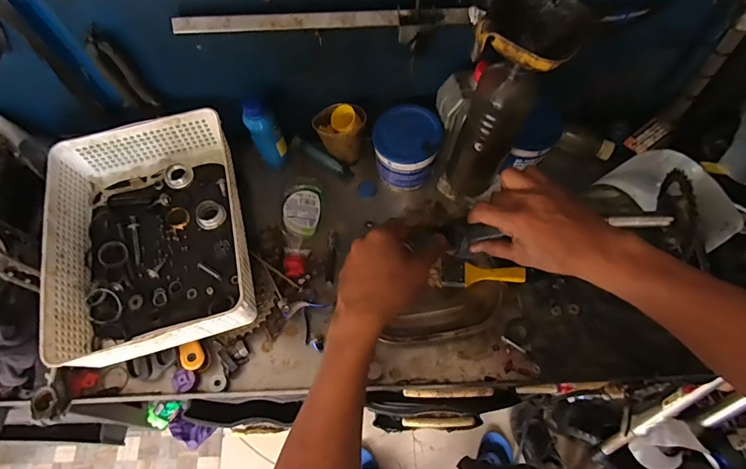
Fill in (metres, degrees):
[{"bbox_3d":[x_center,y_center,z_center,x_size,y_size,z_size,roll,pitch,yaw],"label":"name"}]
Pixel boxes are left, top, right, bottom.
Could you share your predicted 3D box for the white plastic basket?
[{"bbox_3d":[-0.309,-0.003,0.603,0.239,0.083,0.327,-14,65,-4],"label":"white plastic basket"}]

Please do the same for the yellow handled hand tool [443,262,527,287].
[{"bbox_3d":[0.161,0.058,0.621,0.113,0.023,0.030,-2,65,2],"label":"yellow handled hand tool"}]

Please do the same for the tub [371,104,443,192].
[{"bbox_3d":[0.054,-0.136,0.686,0.100,0.106,0.098,-1,65,2],"label":"tub"}]

